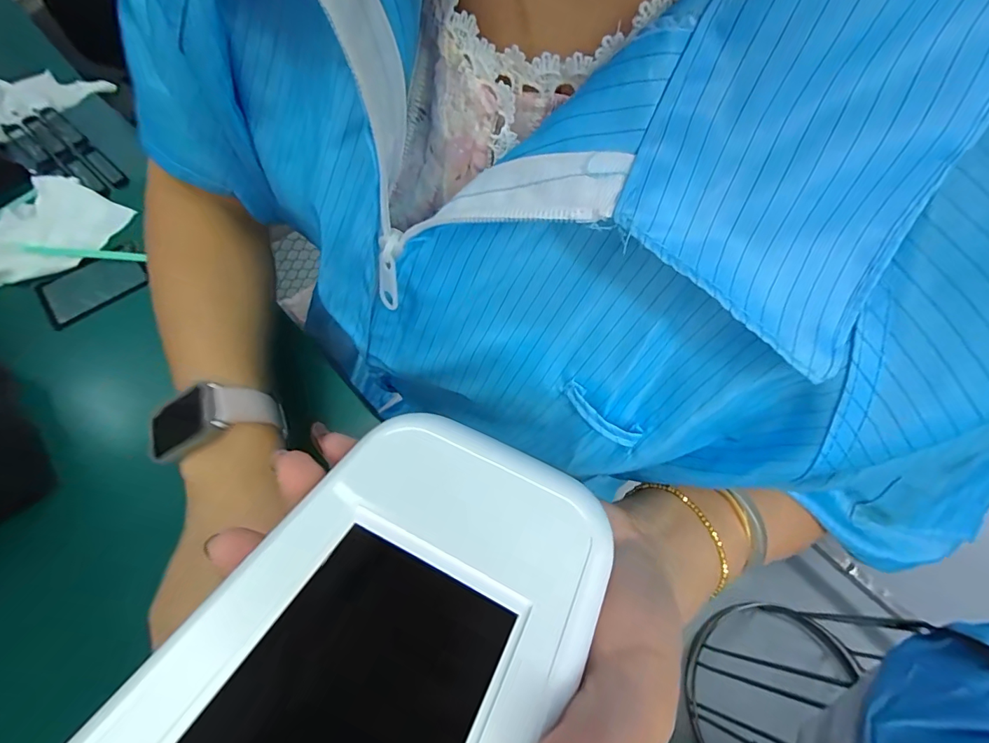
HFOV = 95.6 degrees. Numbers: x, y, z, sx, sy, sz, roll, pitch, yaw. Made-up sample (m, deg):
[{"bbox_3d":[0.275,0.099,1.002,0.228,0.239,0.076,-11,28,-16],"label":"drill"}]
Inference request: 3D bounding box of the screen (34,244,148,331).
[{"bbox_3d":[-0.351,-0.077,0.393,0.081,0.009,0.060,-40,71,-17],"label":"screen"}]

